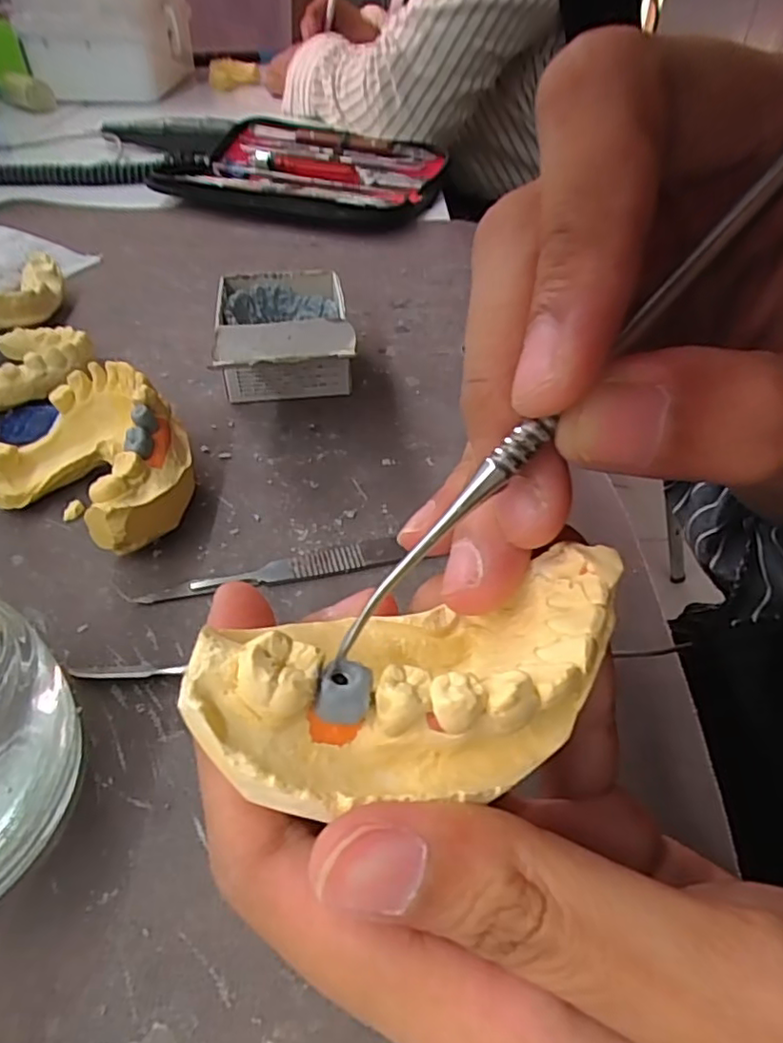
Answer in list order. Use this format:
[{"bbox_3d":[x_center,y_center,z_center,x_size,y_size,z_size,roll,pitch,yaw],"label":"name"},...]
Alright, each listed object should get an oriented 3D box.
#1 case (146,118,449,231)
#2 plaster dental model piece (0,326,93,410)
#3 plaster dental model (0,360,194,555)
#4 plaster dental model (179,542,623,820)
[{"bbox_3d":[-0.069,-0.278,0.496,0.201,0.028,0.185,8,44,8],"label":"case"},{"bbox_3d":[-0.160,-0.070,0.272,0.048,0.016,0.054,2,44,2],"label":"plaster dental model piece"},{"bbox_3d":[-0.099,-0.023,0.216,0.073,0.038,0.058,24,49,21],"label":"plaster dental model"},{"bbox_3d":[0.004,0.022,0.091,0.061,0.020,0.029,-14,47,-12],"label":"plaster dental model"}]

